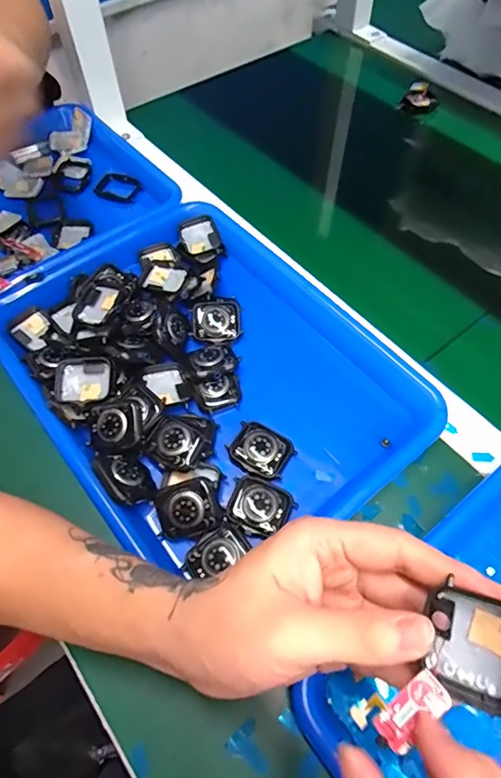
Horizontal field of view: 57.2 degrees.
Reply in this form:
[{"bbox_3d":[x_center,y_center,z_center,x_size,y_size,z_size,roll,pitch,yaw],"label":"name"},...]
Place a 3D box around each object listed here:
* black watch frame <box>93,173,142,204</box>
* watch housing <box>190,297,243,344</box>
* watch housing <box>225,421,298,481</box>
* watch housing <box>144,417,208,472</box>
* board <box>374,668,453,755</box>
[{"bbox_3d":[-0.148,-0.227,0.519,0.051,0.006,0.033,24,83,9],"label":"black watch frame"},{"bbox_3d":[-0.031,-0.061,0.408,0.044,0.014,0.042,-10,60,-7],"label":"watch housing"},{"bbox_3d":[0.007,0.047,0.347,0.045,0.013,0.036,27,64,16],"label":"watch housing"},{"bbox_3d":[-0.055,0.041,0.340,0.042,0.012,0.033,28,64,17],"label":"watch housing"},{"bbox_3d":[0.064,0.127,0.181,0.030,0.004,0.014,-36,66,-10],"label":"board"}]

